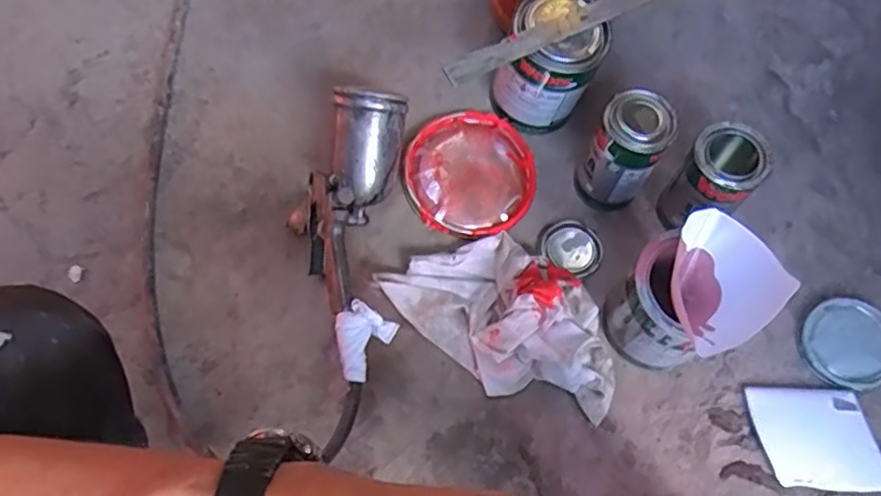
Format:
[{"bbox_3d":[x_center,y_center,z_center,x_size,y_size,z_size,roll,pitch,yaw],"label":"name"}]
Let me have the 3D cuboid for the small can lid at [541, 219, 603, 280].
[{"bbox_3d":[0.148,-0.001,0.709,0.068,0.008,0.060,41,76,16],"label":"small can lid"}]

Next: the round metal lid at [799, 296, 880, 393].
[{"bbox_3d":[0.422,0.097,0.652,0.087,0.012,0.093,-1,69,2],"label":"round metal lid"}]

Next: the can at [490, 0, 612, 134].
[{"bbox_3d":[0.119,-0.200,0.705,0.110,0.124,0.098,-32,71,-9],"label":"can"}]

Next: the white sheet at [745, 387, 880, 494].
[{"bbox_3d":[0.371,0.185,0.621,0.113,0.010,0.098,-1,69,2],"label":"white sheet"}]

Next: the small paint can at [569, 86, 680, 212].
[{"bbox_3d":[0.192,-0.102,0.674,0.076,0.135,0.072,-1,69,2],"label":"small paint can"}]

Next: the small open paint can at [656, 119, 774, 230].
[{"bbox_3d":[0.278,-0.062,0.661,0.071,0.131,0.076,0,69,0],"label":"small open paint can"}]

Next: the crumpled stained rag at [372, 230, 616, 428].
[{"bbox_3d":[0.073,0.068,0.643,0.257,0.059,0.142,40,76,15],"label":"crumpled stained rag"}]

